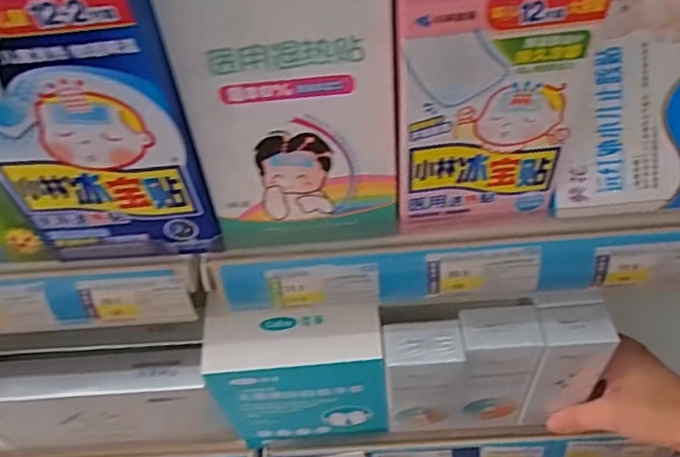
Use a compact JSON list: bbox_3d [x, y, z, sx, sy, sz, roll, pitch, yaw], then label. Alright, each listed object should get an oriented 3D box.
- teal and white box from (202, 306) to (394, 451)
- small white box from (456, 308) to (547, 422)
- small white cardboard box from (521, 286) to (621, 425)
[{"bbox_3d":[-0.026,0.111,0.447,0.118,0.131,0.044,-5,52,2],"label":"teal and white box"},{"bbox_3d":[0.111,0.104,0.437,0.050,0.120,0.035,-5,52,2],"label":"small white box"},{"bbox_3d":[0.157,0.098,0.430,0.048,0.127,0.039,-3,47,0],"label":"small white cardboard box"}]

